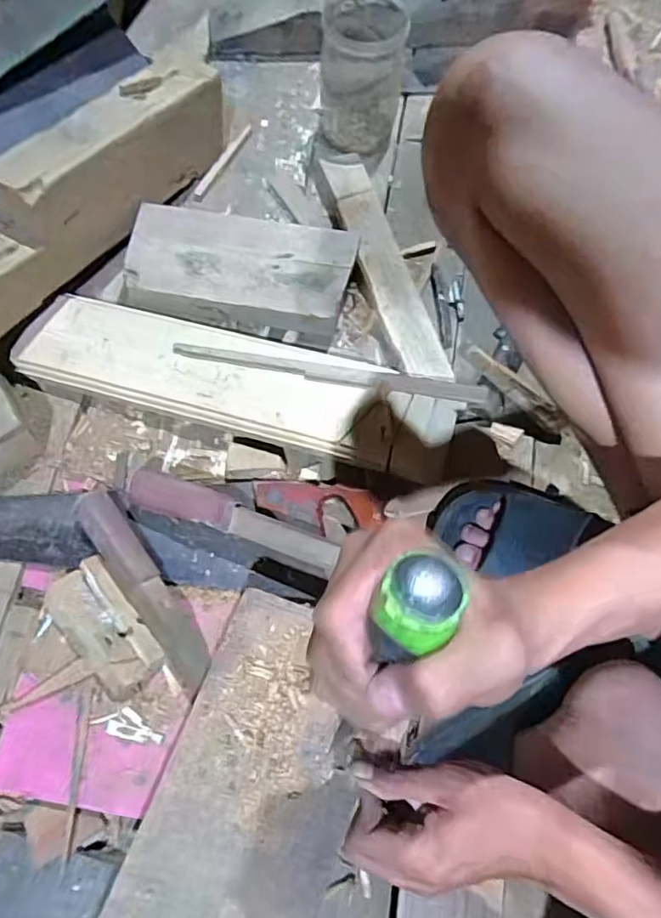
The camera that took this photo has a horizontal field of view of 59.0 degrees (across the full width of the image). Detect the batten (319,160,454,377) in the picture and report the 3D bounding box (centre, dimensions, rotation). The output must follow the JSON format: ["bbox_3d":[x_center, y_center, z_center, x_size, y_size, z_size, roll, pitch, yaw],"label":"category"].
[{"bbox_3d":[0.062,-0.222,0.685,0.054,0.034,0.306,-16,71,-5],"label":"batten"}]

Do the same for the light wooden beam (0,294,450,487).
[{"bbox_3d":[-0.101,-0.083,0.612,0.458,0.047,0.104,16,72,7],"label":"light wooden beam"}]

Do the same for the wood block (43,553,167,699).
[{"bbox_3d":[-0.213,0.156,0.545,0.064,0.026,0.126,-37,74,-11],"label":"wood block"}]

